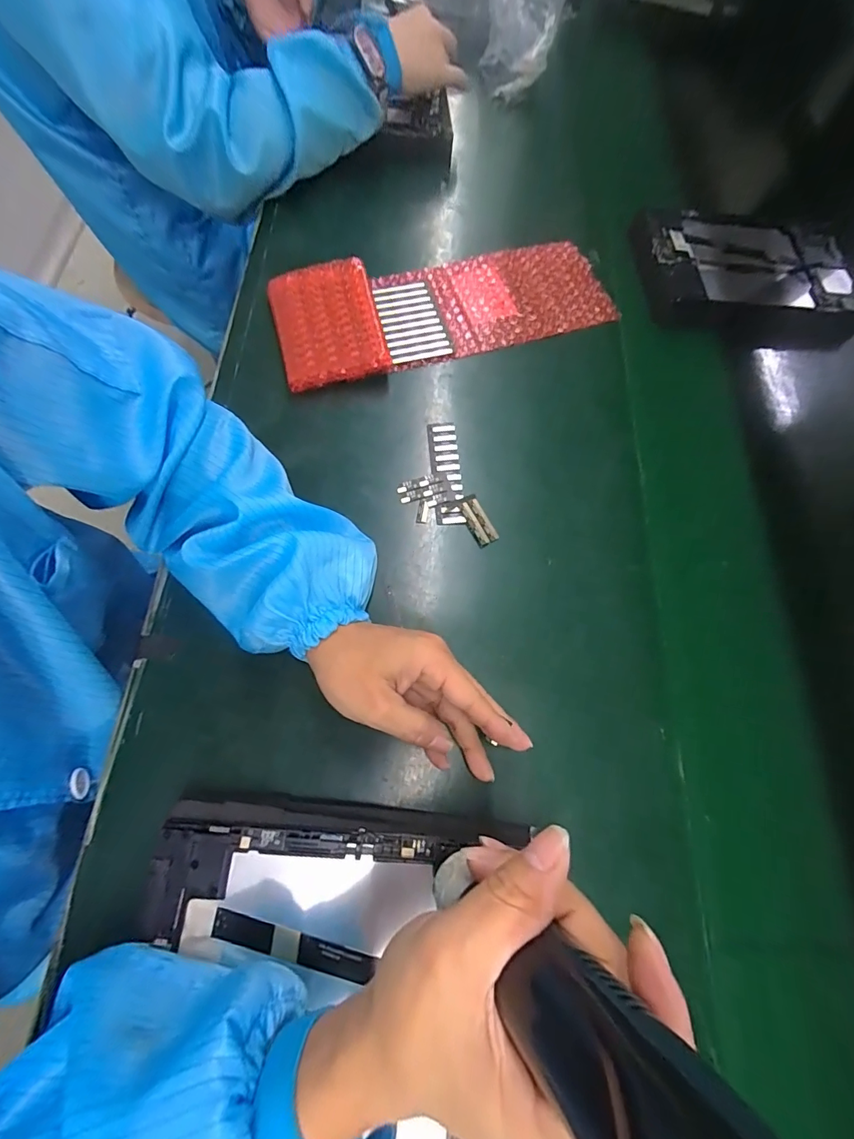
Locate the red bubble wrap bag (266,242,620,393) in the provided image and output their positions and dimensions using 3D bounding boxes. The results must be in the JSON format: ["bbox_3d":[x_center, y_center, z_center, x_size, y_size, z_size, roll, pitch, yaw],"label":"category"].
[{"bbox_3d":[0.024,-0.260,0.425,0.331,0.031,0.119,-16,74,-11],"label":"red bubble wrap bag"}]

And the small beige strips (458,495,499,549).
[{"bbox_3d":[0.042,-0.040,0.362,0.018,0.006,0.043,-24,75,-13],"label":"small beige strips"}]

